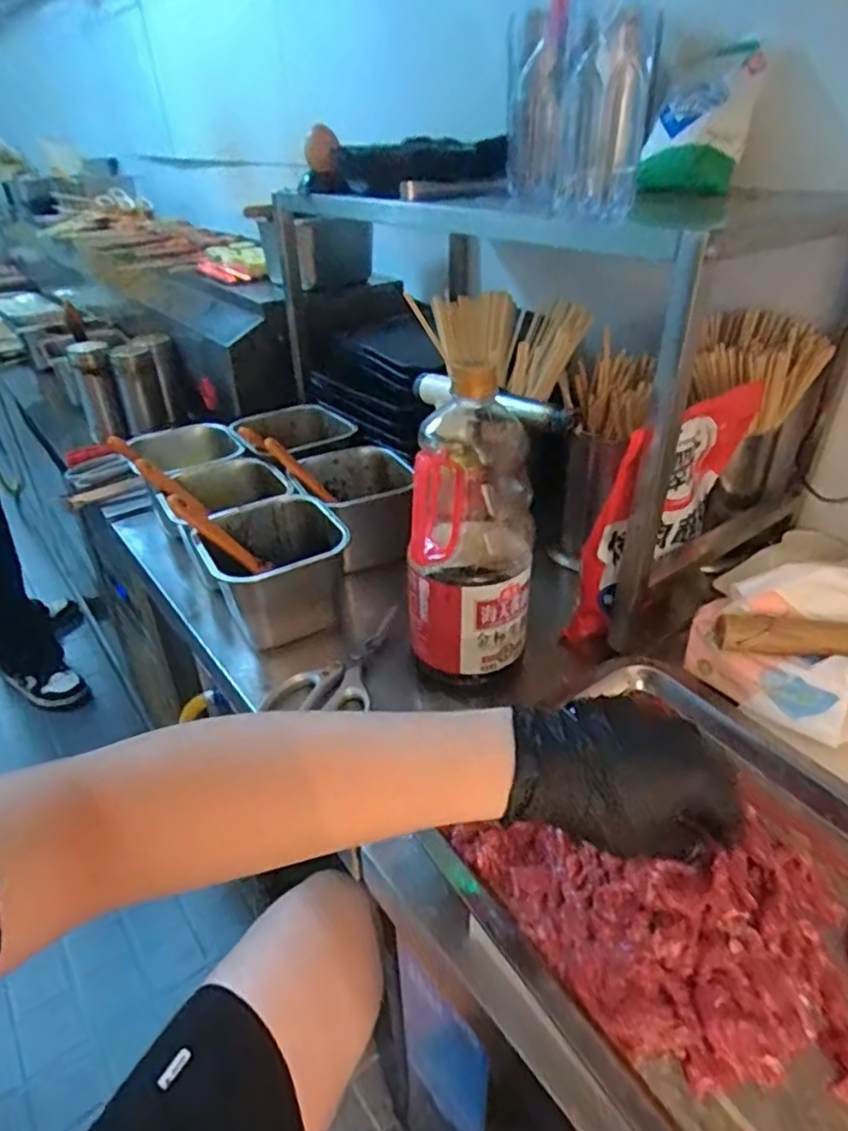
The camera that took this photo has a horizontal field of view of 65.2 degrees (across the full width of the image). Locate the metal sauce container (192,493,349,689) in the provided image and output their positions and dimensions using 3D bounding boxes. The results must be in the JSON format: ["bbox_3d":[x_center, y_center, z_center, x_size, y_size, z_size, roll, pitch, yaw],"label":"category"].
[{"bbox_3d":[-0.145,0.012,0.667,0.131,0.109,0.134,-15,37,-18],"label":"metal sauce container"}]

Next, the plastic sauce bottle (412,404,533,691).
[{"bbox_3d":[0.039,-0.015,0.555,0.100,0.221,0.090,-1,35,3],"label":"plastic sauce bottle"}]

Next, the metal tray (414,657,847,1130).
[{"bbox_3d":[0.192,0.197,0.407,0.284,0.048,0.342,-22,39,-26],"label":"metal tray"}]

